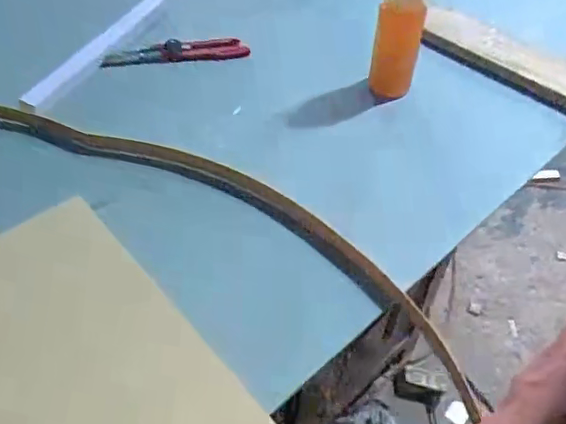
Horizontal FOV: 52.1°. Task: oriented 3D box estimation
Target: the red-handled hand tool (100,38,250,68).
[{"bbox_3d":[-0.152,-0.224,0.811,0.203,0.033,0.024,-1,50,-2],"label":"red-handled hand tool"}]

